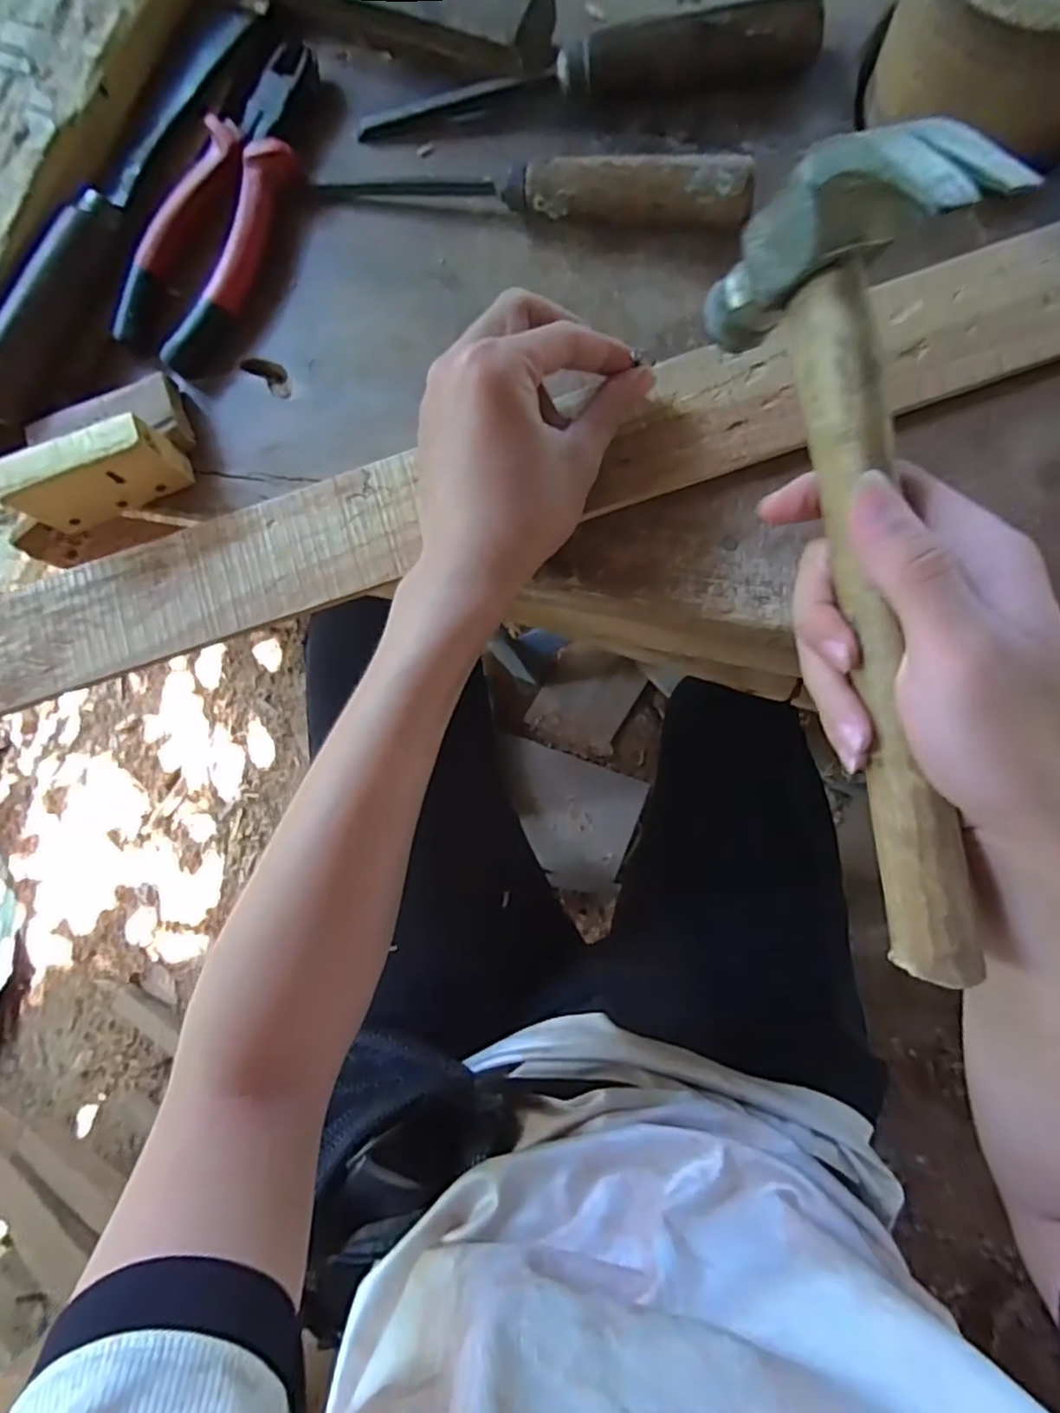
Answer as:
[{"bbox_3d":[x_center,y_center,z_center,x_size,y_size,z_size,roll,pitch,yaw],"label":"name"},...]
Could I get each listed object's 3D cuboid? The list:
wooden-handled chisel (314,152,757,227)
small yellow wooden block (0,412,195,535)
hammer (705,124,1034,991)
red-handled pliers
[{"bbox_3d":[-0.003,-0.263,0.334,0.222,0.035,0.021,13,86,7],"label":"wooden-handled chisel"},{"bbox_3d":[-0.221,-0.116,0.334,0.080,0.043,0.020,-22,83,4],"label":"small yellow wooden block"},{"bbox_3d":[0.116,-0.028,0.225,0.041,0.107,0.275,-13,99,5],"label":"hammer"},{"bbox_3d":[-0.163,-0.273,0.363,0.056,0.020,0.184,25,88,8],"label":"red-handled pliers"}]

